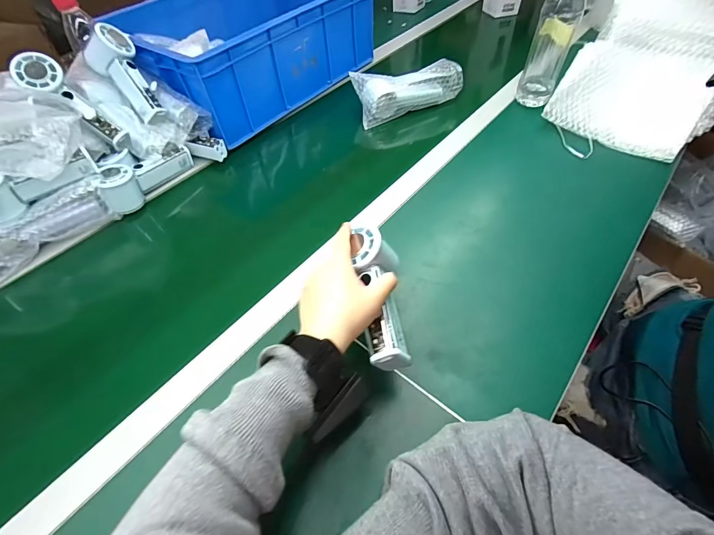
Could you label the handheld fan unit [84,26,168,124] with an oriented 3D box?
[{"bbox_3d":[-0.368,-0.307,0.577,0.072,0.048,0.153,-35,101,-23],"label":"handheld fan unit"}]

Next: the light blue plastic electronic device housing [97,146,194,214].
[{"bbox_3d":[-0.343,-0.155,0.583,0.045,0.058,0.153,28,58,22],"label":"light blue plastic electronic device housing"}]

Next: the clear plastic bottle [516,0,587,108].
[{"bbox_3d":[0.355,-0.416,0.655,0.067,0.216,0.062,19,55,16],"label":"clear plastic bottle"}]

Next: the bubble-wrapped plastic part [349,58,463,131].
[{"bbox_3d":[0.100,-0.354,0.716,0.210,0.067,0.086,-17,54,-11],"label":"bubble-wrapped plastic part"}]

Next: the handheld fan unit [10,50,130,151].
[{"bbox_3d":[-0.414,-0.240,0.526,0.045,0.156,0.059,-17,38,43],"label":"handheld fan unit"}]

